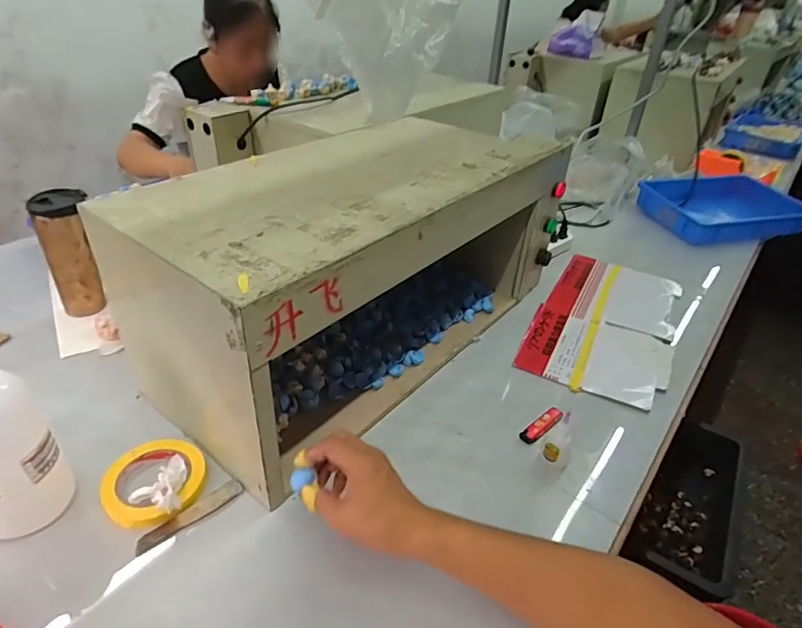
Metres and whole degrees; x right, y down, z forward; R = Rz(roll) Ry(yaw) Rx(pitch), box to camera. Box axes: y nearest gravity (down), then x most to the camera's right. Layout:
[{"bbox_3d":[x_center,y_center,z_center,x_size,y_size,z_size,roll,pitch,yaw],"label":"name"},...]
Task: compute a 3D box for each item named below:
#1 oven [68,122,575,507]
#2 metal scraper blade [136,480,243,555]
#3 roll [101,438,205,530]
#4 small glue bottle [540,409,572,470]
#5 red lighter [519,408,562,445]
[{"bbox_3d":[-0.049,-0.078,0.753,0.285,0.277,0.619,28,42,30],"label":"oven"},{"bbox_3d":[-0.235,0.225,0.564,0.118,0.004,0.022,-27,58,-37],"label":"metal scraper blade"},{"bbox_3d":[-0.286,0.192,0.584,0.110,0.014,0.114,2,35,-2],"label":"roll"},{"bbox_3d":[0.195,0.156,0.626,0.031,0.076,0.029,19,38,21],"label":"small glue bottle"},{"bbox_3d":[0.194,0.150,0.685,0.078,0.011,0.023,-24,44,-33],"label":"red lighter"}]

